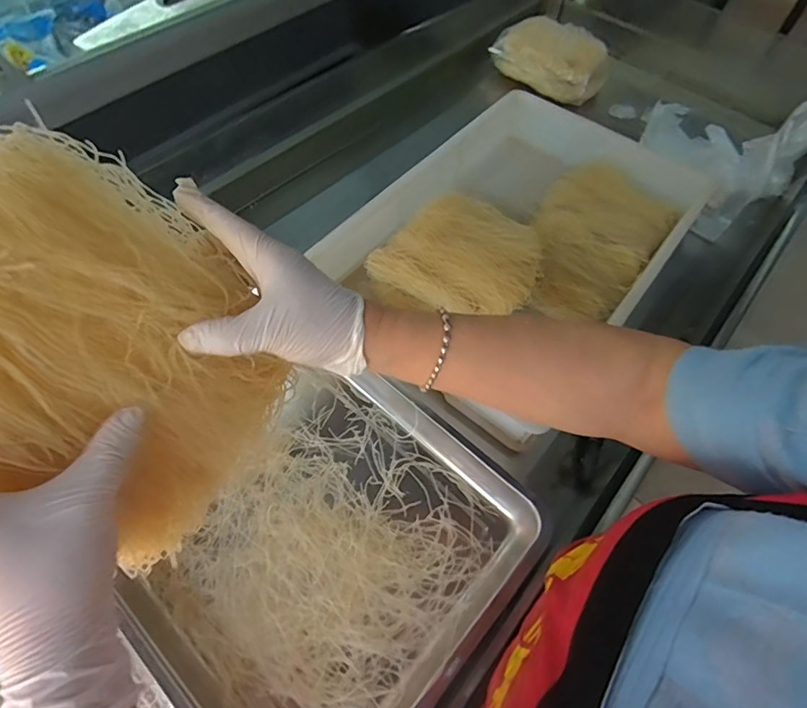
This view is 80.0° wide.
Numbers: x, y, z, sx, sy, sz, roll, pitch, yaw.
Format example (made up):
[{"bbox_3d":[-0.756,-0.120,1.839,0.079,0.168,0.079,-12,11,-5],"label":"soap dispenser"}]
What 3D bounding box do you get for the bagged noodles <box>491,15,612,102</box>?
[{"bbox_3d":[0.324,-0.657,1.064,0.237,0.100,0.132,40,65,19],"label":"bagged noodles"}]

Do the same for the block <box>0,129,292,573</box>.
[{"bbox_3d":[-0.169,-0.005,0.263,0.035,0.206,0.181,5,61,52],"label":"block"}]

